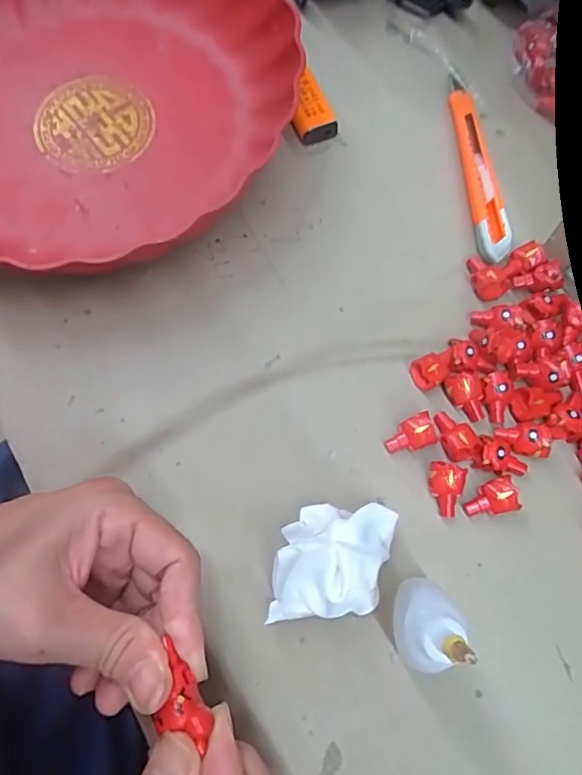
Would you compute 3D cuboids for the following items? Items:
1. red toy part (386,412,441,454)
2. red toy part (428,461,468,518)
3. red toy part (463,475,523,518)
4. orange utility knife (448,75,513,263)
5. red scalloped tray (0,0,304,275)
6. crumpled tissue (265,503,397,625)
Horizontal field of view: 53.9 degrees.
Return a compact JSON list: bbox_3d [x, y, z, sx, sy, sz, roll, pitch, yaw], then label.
[{"bbox_3d":[0.058,0.024,0.283,0.024,0.012,0.016,-17,72,-6],"label":"red toy part"},{"bbox_3d":[0.074,0.049,0.273,0.016,0.015,0.025,5,71,2],"label":"red toy part"},{"bbox_3d":[0.095,0.053,0.273,0.024,0.013,0.016,-11,72,-4],"label":"red toy part"},{"bbox_3d":[0.110,-0.131,0.338,0.019,0.013,0.131,-3,71,-1],"label":"orange utility knife"},{"bbox_3d":[-0.117,-0.169,0.325,0.244,0.056,0.212,-12,72,-4],"label":"red scalloped tray"},{"bbox_3d":[0.019,0.077,0.254,0.053,0.032,0.048,1,71,0],"label":"crumpled tissue"}]

